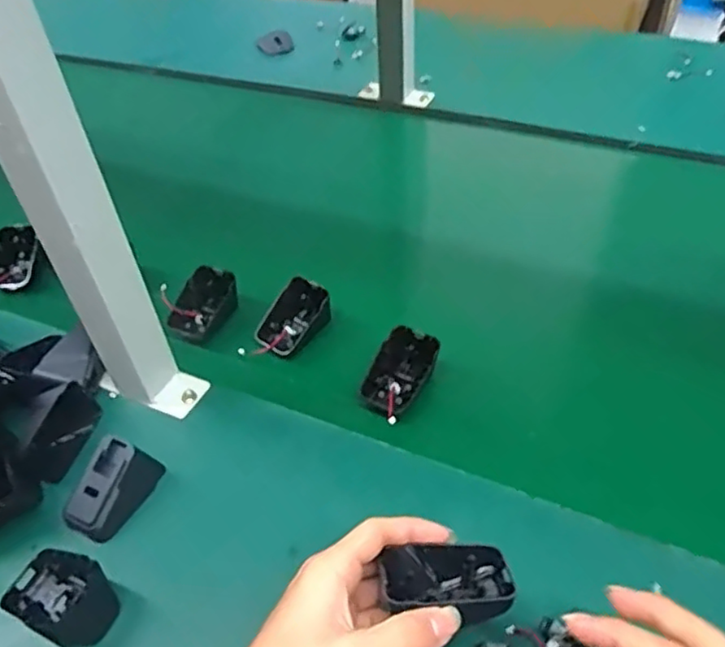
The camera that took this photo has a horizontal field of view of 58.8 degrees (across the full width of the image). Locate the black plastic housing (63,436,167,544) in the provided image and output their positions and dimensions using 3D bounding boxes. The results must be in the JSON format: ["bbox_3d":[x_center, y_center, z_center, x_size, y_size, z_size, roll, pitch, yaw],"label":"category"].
[{"bbox_3d":[-0.182,0.118,0.467,0.036,0.034,0.068,13,48,18],"label":"black plastic housing"}]

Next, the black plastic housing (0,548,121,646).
[{"bbox_3d":[-0.195,0.172,0.413,0.073,0.039,0.044,15,49,20],"label":"black plastic housing"}]

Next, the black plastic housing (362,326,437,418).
[{"bbox_3d":[0.030,0.041,0.535,0.046,0.033,0.072,20,51,24],"label":"black plastic housing"}]

